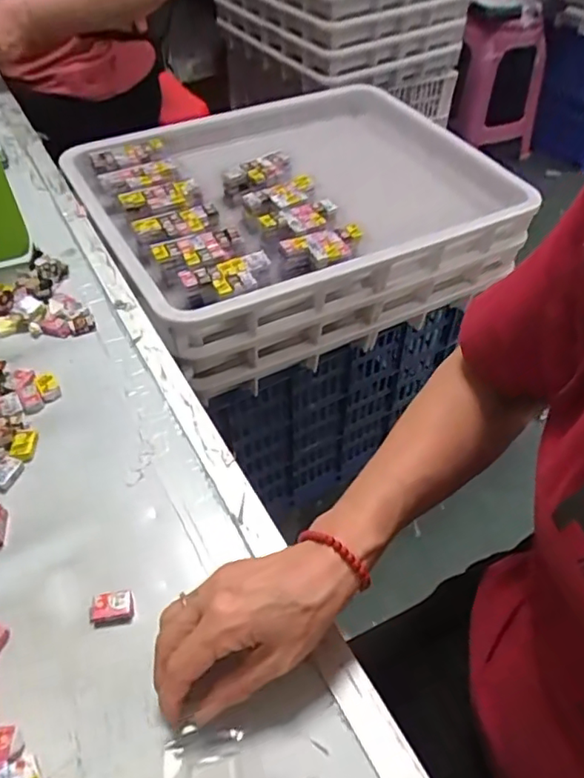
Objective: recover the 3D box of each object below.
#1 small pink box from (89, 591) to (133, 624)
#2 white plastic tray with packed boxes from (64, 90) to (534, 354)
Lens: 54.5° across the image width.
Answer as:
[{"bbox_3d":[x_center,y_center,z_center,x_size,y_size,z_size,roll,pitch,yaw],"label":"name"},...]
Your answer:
[{"bbox_3d":[-0.122,0.148,0.383,0.028,0.013,0.018,-7,49,-7],"label":"small pink box"},{"bbox_3d":[-0.003,-0.339,0.928,0.613,0.086,0.534,-24,53,-20],"label":"white plastic tray with packed boxes"}]

